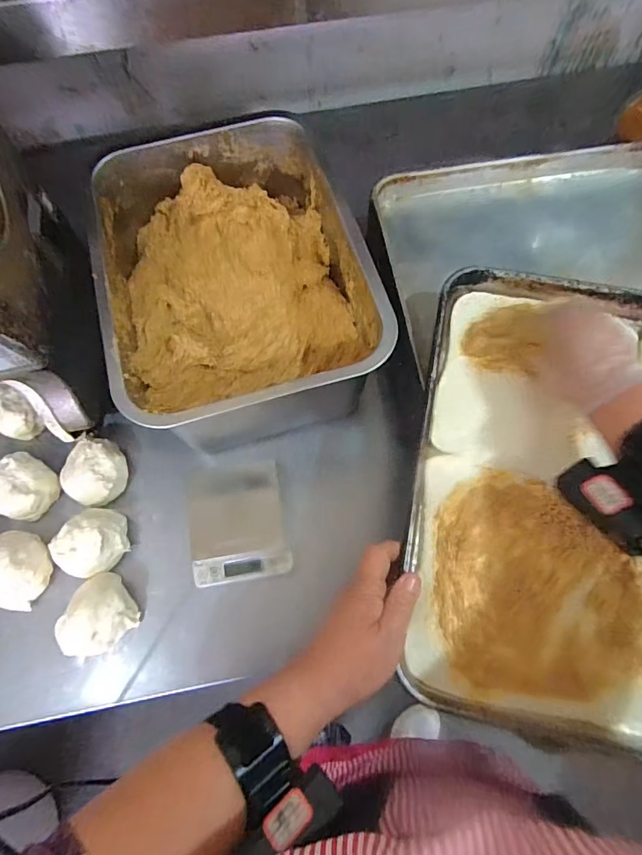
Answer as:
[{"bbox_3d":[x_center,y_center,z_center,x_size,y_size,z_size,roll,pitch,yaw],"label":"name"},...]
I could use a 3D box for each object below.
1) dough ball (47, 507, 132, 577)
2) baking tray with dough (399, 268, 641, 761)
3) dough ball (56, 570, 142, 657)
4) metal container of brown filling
[{"bbox_3d":[-0.242,0.123,0.487,0.074,0.044,0.063,-31,71,-11],"label":"dough ball"},{"bbox_3d":[0.391,0.074,0.399,0.611,0.027,0.400,9,71,4],"label":"baking tray with dough"},{"bbox_3d":[-0.226,0.191,0.462,0.072,0.046,0.063,-42,74,-14],"label":"dough ball"},{"bbox_3d":[-0.093,-0.161,0.521,0.261,0.131,0.355,-16,69,-5],"label":"metal container of brown filling"}]

